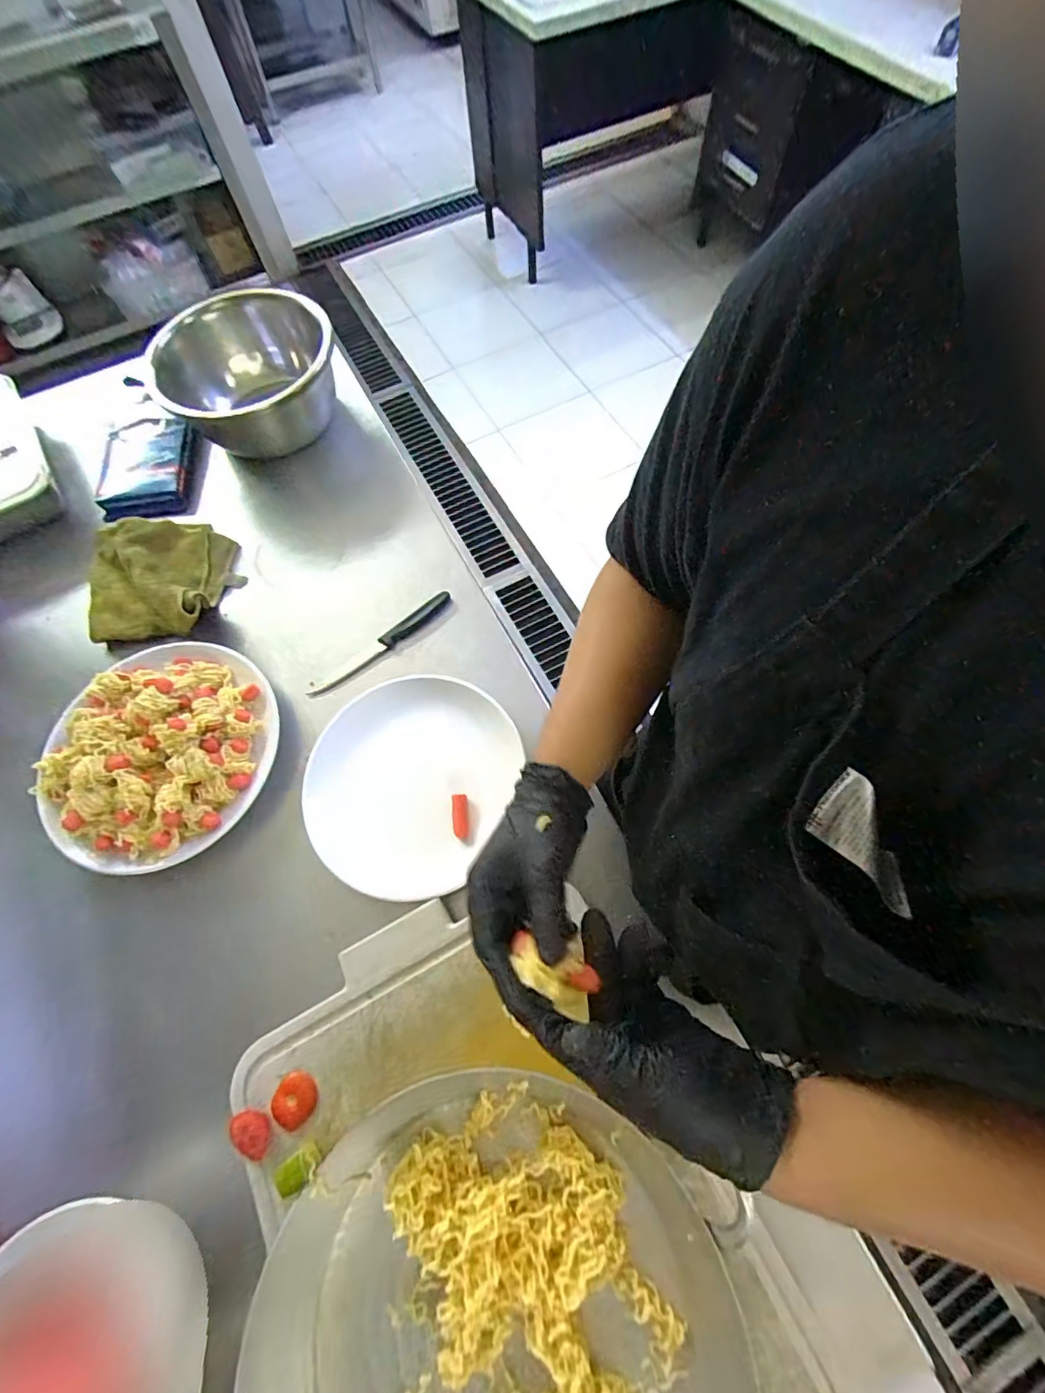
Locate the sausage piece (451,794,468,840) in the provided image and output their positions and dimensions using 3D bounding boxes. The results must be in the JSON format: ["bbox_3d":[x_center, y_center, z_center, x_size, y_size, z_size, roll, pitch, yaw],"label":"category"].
[{"bbox_3d":[-0.065,0.123,0.531,0.016,0.009,0.043,-5,67,1],"label":"sausage piece"}]

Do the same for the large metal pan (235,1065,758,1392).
[{"bbox_3d":[-0.022,0.451,0.355,0.327,0.078,0.306,-1,68,3],"label":"large metal pan"}]

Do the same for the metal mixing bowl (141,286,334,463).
[{"bbox_3d":[-0.399,-0.481,0.769,0.233,0.126,0.233,-1,68,3],"label":"metal mixing bowl"}]

